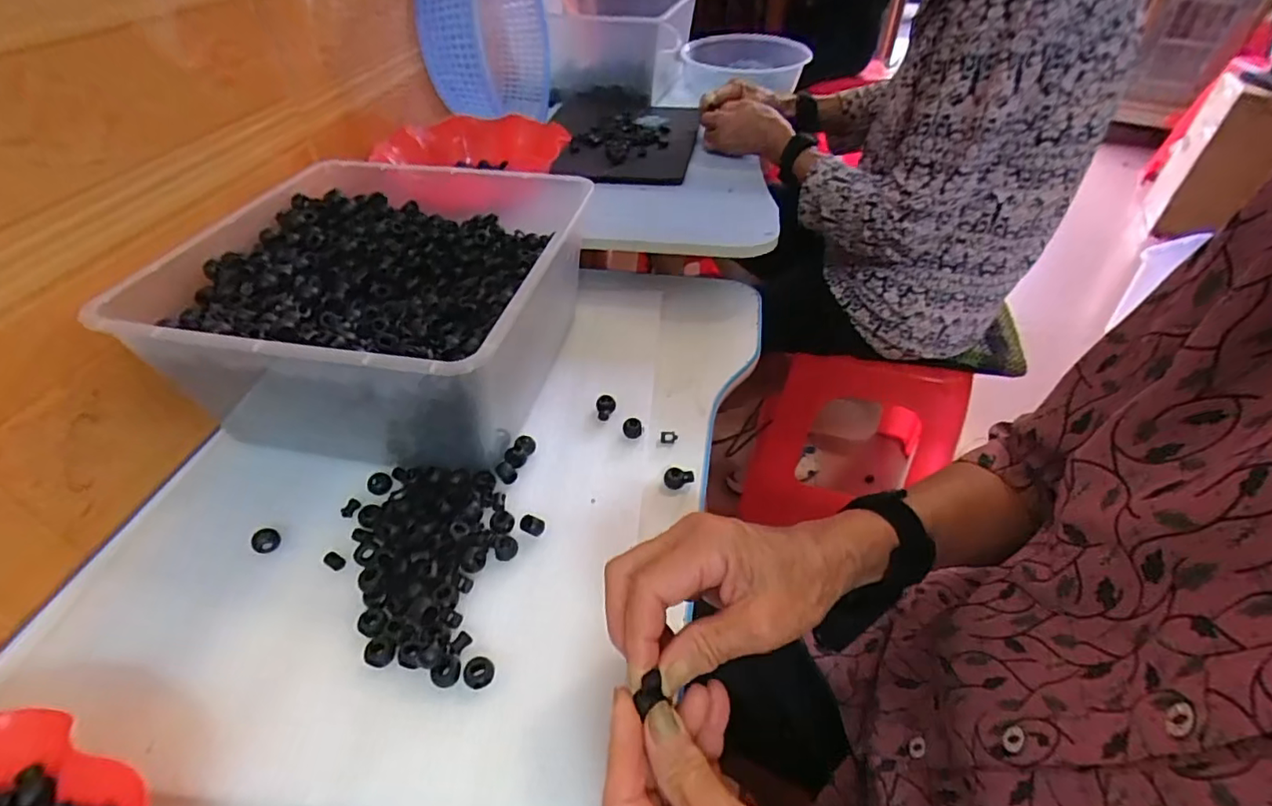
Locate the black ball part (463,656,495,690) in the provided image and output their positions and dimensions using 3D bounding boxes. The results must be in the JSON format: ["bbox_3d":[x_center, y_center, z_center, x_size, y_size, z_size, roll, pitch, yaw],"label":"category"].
[{"bbox_3d":[-0.095,0.162,0.344,0.018,0.009,0.016,-18,45,-18],"label":"black ball part"}]

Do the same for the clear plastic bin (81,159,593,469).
[{"bbox_3d":[-0.218,-0.100,0.511,0.297,0.133,0.312,7,43,8],"label":"clear plastic bin"}]

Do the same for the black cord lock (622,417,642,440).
[{"bbox_3d":[-0.003,0.023,0.498,0.016,0.019,0.016,1,43,2],"label":"black cord lock"}]

